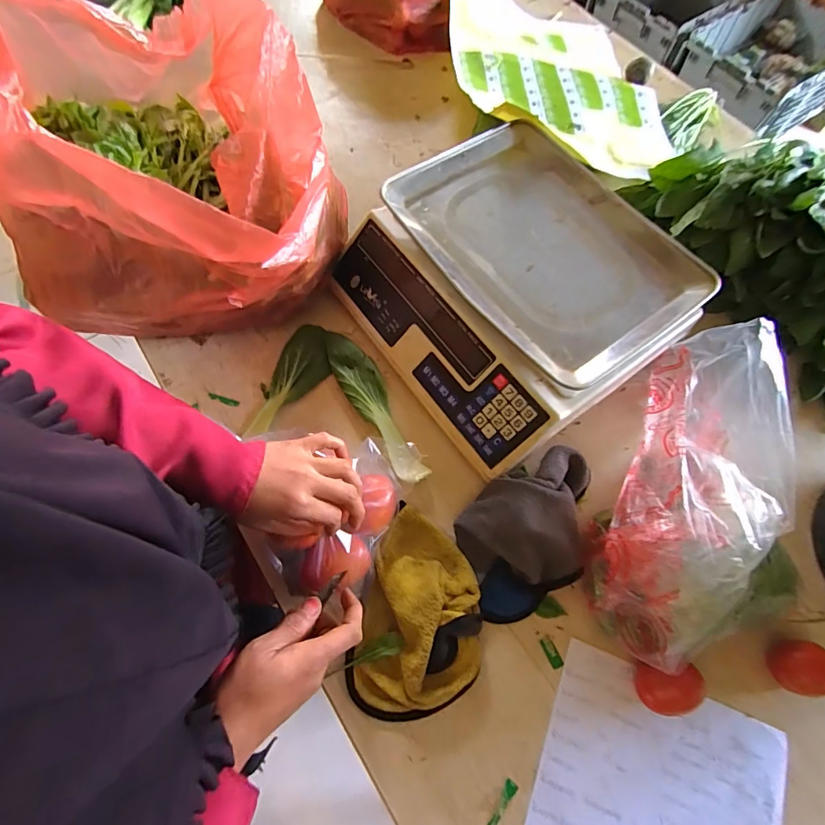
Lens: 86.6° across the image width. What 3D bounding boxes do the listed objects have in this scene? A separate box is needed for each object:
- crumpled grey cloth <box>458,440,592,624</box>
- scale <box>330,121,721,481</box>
[{"bbox_3d":[0.127,0.122,0.449,0.166,0.057,0.126,-26,70,-13],"label":"crumpled grey cloth"},{"bbox_3d":[0.116,-0.149,0.532,0.321,0.114,0.332,-34,72,-15],"label":"scale"}]

